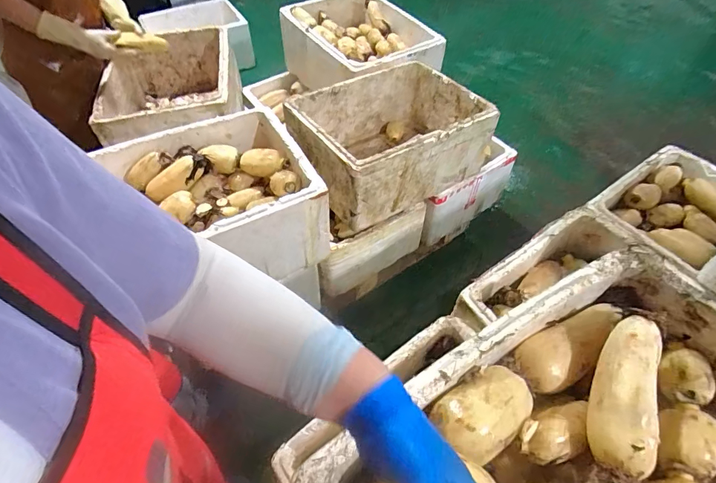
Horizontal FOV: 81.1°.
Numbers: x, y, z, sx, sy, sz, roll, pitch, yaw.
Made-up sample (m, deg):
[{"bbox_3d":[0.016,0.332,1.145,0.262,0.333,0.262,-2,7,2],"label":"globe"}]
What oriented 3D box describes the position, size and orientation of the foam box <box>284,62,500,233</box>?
[{"bbox_3d":[0.100,-0.370,1.478,0.607,0.282,0.469,-31,57,-23],"label":"foam box"}]

